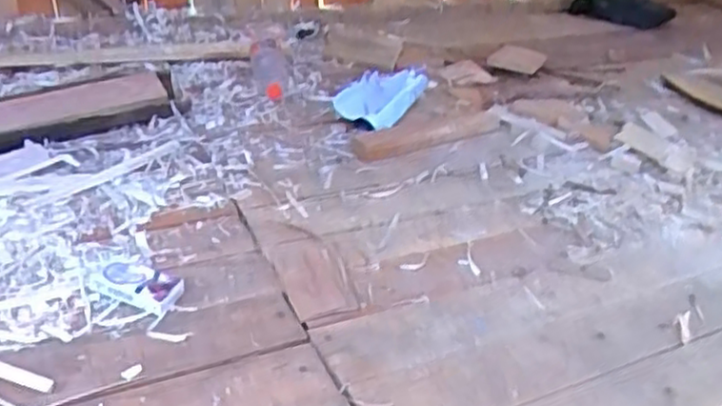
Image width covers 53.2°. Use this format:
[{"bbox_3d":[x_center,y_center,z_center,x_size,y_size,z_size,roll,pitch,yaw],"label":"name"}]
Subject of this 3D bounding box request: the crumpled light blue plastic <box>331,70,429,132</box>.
[{"bbox_3d":[0.033,-0.200,1.323,0.128,0.015,0.245,17,35,16],"label":"crumpled light blue plastic"}]

